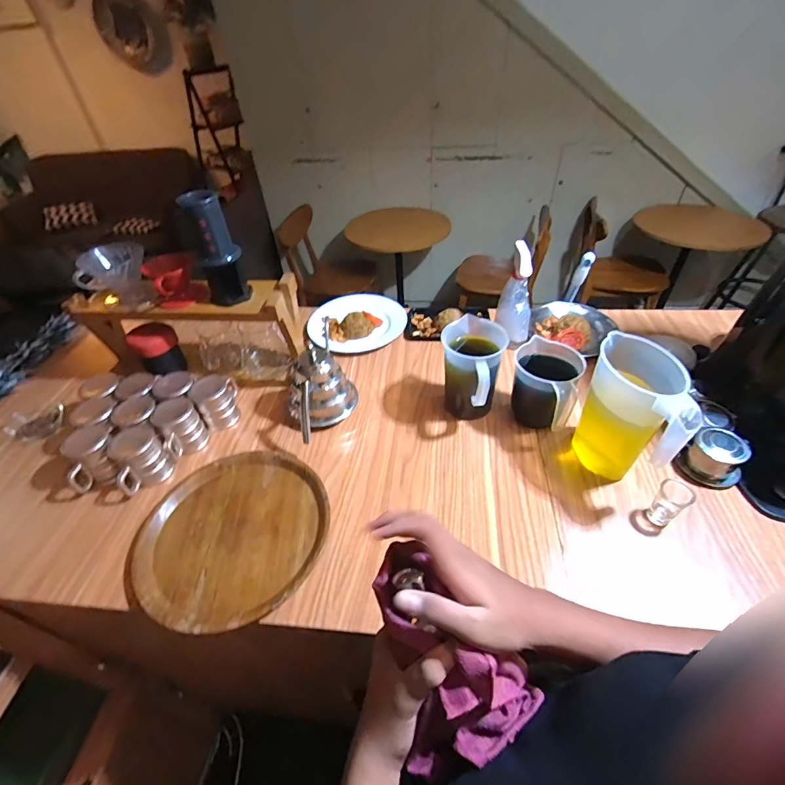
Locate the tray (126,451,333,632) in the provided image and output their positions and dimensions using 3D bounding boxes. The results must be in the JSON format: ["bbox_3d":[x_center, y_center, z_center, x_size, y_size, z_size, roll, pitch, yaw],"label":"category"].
[{"bbox_3d":[-0.248,0.218,0.635,0.280,0.027,0.283,-2,43,2],"label":"tray"}]

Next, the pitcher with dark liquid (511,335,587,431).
[{"bbox_3d":[0.280,-0.004,0.748,0.123,0.142,0.136,25,51,28],"label":"pitcher with dark liquid"}]

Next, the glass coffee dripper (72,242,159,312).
[{"bbox_3d":[-0.546,-0.226,0.794,0.108,0.105,0.103,-9,43,-6],"label":"glass coffee dripper"}]

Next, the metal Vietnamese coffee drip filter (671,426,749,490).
[{"bbox_3d":[0.528,0.107,0.661,0.079,0.069,0.089,-32,50,-27],"label":"metal Vietnamese coffee drip filter"}]

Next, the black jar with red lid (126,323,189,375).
[{"bbox_3d":[-0.507,-0.090,0.870,0.084,0.103,0.086,-29,49,-24],"label":"black jar with red lid"}]

